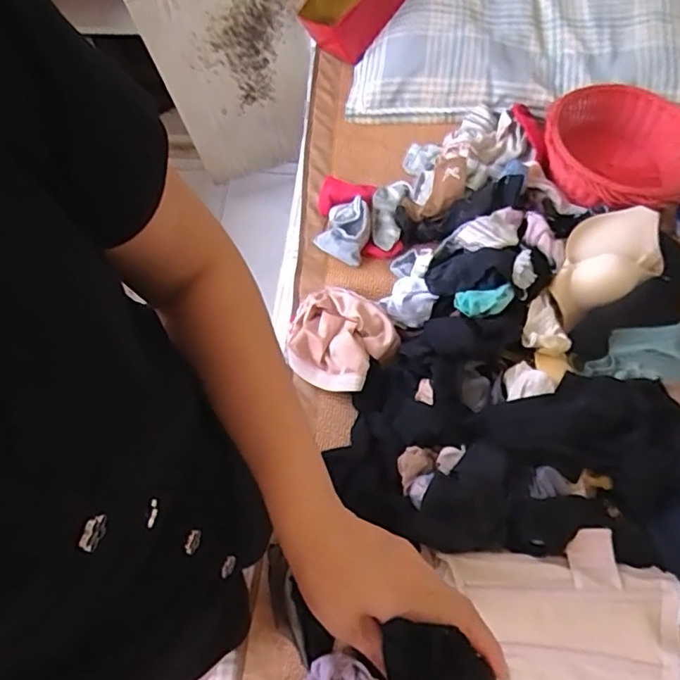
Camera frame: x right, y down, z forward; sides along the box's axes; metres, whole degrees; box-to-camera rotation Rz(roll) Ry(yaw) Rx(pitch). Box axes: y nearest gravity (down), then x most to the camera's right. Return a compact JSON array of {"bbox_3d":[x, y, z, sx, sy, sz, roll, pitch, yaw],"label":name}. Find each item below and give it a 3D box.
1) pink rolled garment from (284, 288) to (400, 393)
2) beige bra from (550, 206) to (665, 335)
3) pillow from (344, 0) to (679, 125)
[{"bbox_3d":[-0.005,-0.005,0.909,0.168,0.044,0.163,-1,66,2],"label":"pink rolled garment"},{"bbox_3d":[0.426,-0.128,0.909,0.195,0.083,0.126,-26,67,-9],"label":"beige bra"},{"bbox_3d":[0.372,-0.647,1.151,0.672,0.101,0.394,2,66,4],"label":"pillow"}]

